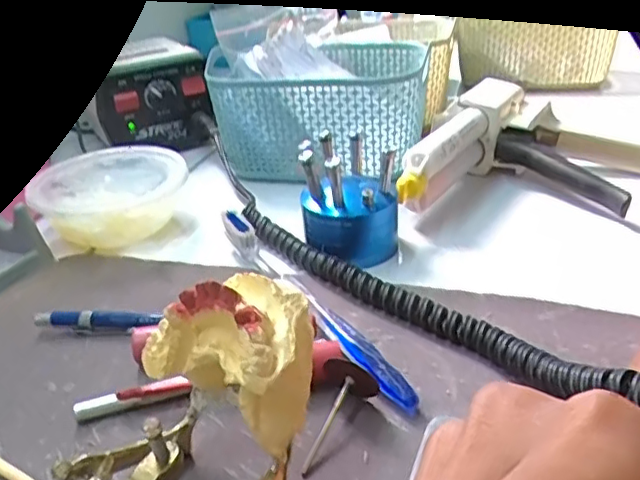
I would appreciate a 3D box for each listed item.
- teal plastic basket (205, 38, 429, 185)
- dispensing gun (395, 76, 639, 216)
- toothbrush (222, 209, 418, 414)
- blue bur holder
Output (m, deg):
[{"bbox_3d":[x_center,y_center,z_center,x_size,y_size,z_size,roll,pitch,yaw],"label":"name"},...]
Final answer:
[{"bbox_3d":[0.004,-0.106,0.505,0.157,0.082,0.122,2,30,12],"label":"teal plastic basket"},{"bbox_3d":[0.153,-0.061,0.427,0.152,0.055,0.187,13,34,29],"label":"dispensing gun"},{"bbox_3d":[-0.010,0.028,0.320,0.012,0.024,0.182,-20,32,-25],"label":"toothbrush"},{"bbox_3d":[0.018,-0.028,0.373,0.055,0.064,0.057,-1,29,6],"label":"blue bur holder"}]

